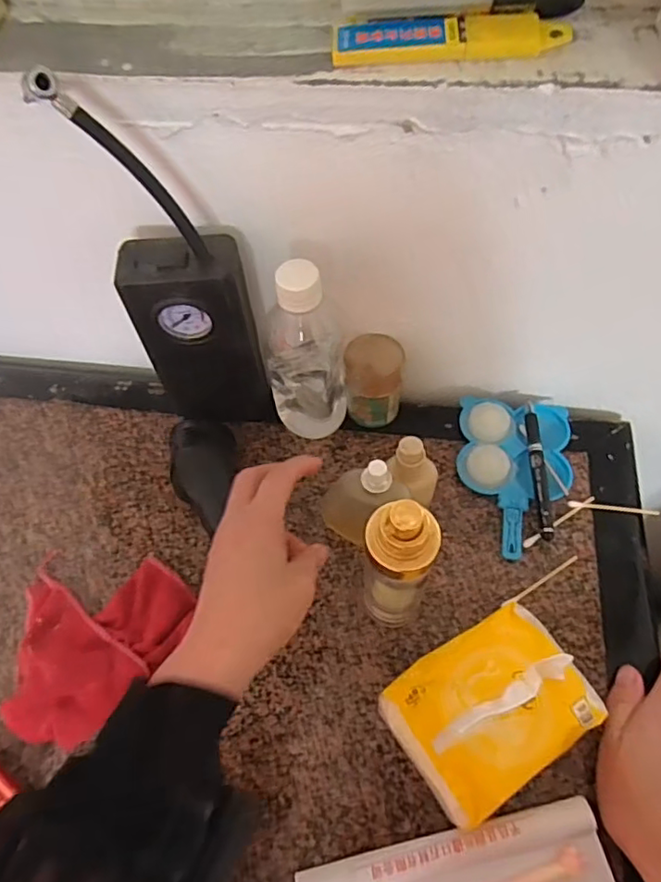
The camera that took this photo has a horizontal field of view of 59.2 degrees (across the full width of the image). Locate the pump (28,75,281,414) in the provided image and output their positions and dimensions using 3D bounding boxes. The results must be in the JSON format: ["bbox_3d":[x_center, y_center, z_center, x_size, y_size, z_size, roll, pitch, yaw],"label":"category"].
[{"bbox_3d":[-0.110,-0.108,0.436,0.099,0.286,0.072,-9,60,-3],"label":"pump"}]

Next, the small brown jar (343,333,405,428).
[{"bbox_3d":[0.038,-0.051,0.517,0.049,0.073,0.052,-1,60,2],"label":"small brown jar"}]

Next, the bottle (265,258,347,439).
[{"bbox_3d":[-0.019,-0.058,0.459,0.063,0.180,0.064,-5,60,-1],"label":"bottle"}]

